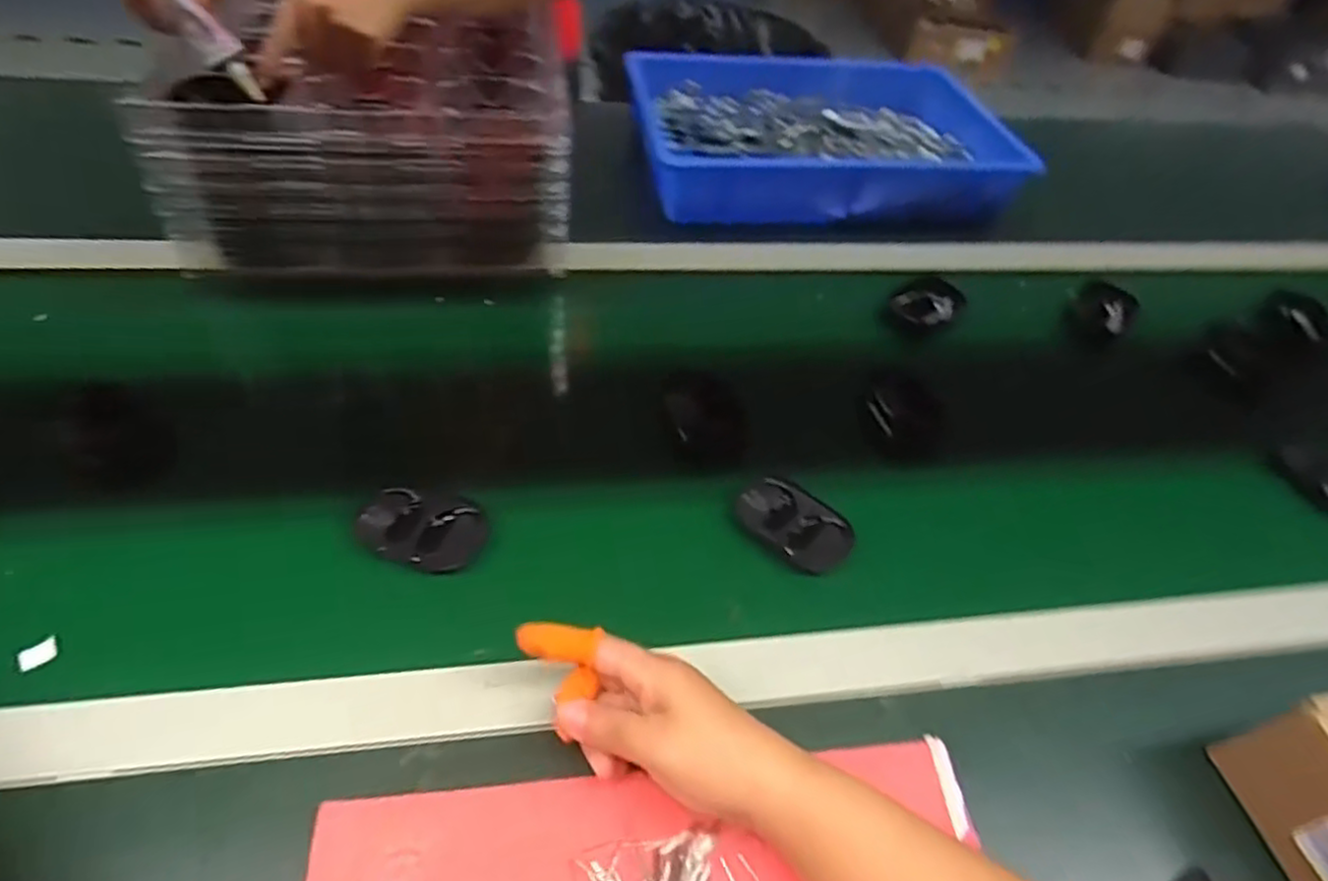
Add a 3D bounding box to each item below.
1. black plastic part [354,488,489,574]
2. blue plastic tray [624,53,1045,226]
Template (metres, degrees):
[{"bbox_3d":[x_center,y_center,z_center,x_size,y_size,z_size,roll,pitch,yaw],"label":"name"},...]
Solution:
[{"bbox_3d":[-0.165,0.062,0.486,0.080,0.018,0.052,16,49,5],"label":"black plastic part"},{"bbox_3d":[0.191,-0.366,0.856,0.440,0.081,0.271,-3,50,-11],"label":"blue plastic tray"}]

